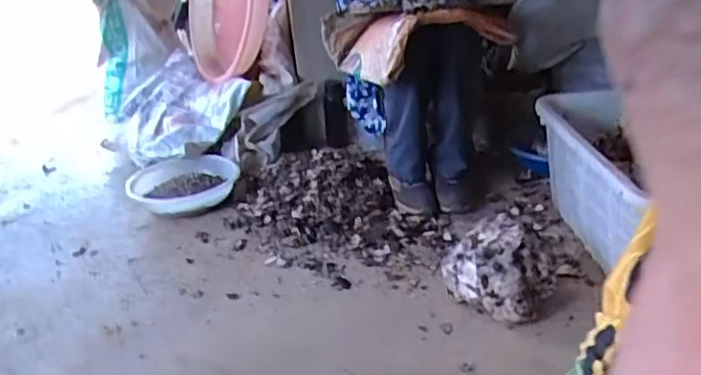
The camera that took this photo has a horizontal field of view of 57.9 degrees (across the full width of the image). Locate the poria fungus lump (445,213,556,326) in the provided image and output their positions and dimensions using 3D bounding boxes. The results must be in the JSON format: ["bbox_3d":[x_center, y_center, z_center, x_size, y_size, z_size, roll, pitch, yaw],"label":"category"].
[{"bbox_3d":[0.293,0.147,1.234,0.161,0.146,0.187,-22,30,-34],"label":"poria fungus lump"}]

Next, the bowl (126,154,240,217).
[{"bbox_3d":[-0.477,-0.009,1.801,0.296,0.112,0.255,1,27,5],"label":"bowl"}]

